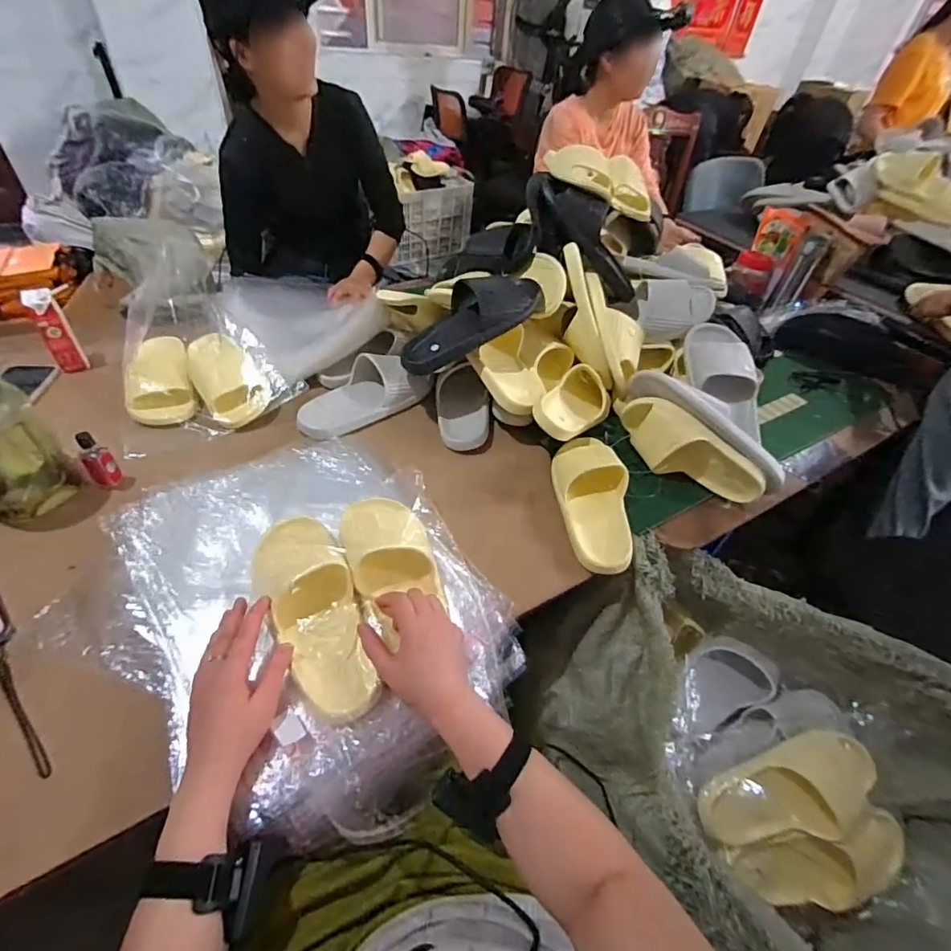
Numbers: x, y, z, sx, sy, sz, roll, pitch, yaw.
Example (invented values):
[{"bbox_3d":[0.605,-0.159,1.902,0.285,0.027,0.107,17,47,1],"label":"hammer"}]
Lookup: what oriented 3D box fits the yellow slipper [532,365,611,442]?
[{"bbox_3d":[0.187,-0.144,0.843,0.105,0.086,0.254,22,33,14],"label":"yellow slipper"}]

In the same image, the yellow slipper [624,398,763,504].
[{"bbox_3d":[0.347,-0.041,0.771,0.250,0.101,0.065,37,53,26],"label":"yellow slipper"}]

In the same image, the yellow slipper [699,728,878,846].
[{"bbox_3d":[0.440,0.441,0.650,0.256,0.087,0.111,-7,47,-13],"label":"yellow slipper"}]

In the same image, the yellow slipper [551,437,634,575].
[{"bbox_3d":[0.183,0.029,0.723,0.098,0.061,0.263,-2,46,-8],"label":"yellow slipper"}]

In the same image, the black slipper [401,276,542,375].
[{"bbox_3d":[-0.009,-0.269,0.803,0.274,0.087,0.109,-33,52,3],"label":"black slipper"}]

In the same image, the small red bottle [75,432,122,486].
[{"bbox_3d":[-0.528,-0.022,0.653,0.026,0.081,0.031,36,52,26],"label":"small red bottle"}]

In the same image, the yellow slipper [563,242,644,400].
[{"bbox_3d":[0.232,-0.286,0.881,0.103,0.082,0.286,-22,89,-25],"label":"yellow slipper"}]

